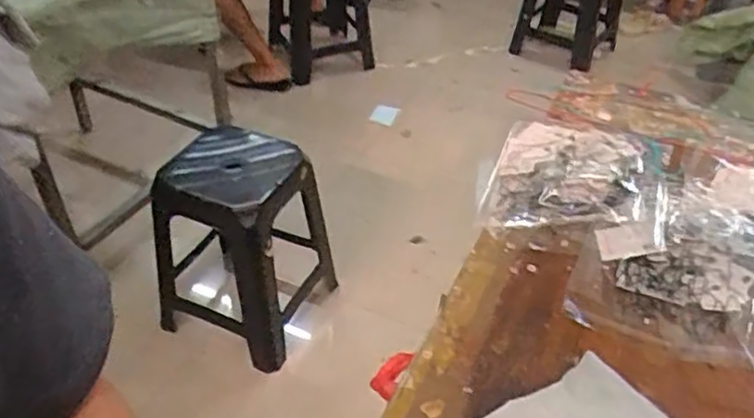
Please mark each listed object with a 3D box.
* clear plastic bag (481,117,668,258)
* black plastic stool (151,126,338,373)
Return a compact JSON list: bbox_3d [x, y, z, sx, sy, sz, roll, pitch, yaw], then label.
[{"bbox_3d":[0.284,-0.039,0.963,0.236,0.062,0.301,13,41,15],"label":"clear plastic bag"},{"bbox_3d":[-0.318,0.090,1.573,0.313,0.478,0.371,14,43,14],"label":"black plastic stool"}]

